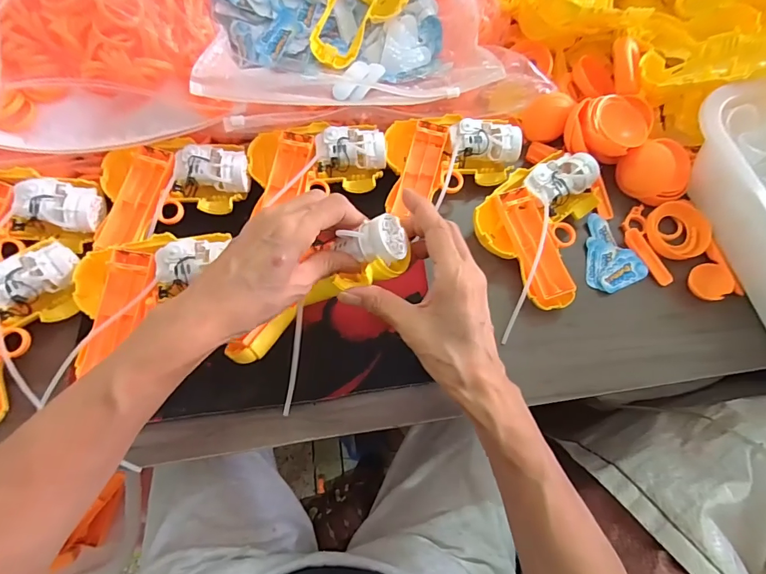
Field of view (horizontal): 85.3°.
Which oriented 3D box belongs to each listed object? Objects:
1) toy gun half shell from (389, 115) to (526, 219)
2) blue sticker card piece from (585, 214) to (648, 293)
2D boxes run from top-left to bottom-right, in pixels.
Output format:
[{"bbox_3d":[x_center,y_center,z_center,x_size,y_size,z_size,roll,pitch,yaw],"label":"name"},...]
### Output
[{"bbox_3d":[0.067,-0.132,0.430,0.143,0.042,0.110,-10,69,-6],"label":"toy gun half shell"},{"bbox_3d":[0.234,-0.033,0.419,0.054,0.008,0.082,9,68,2],"label":"blue sticker card piece"}]

